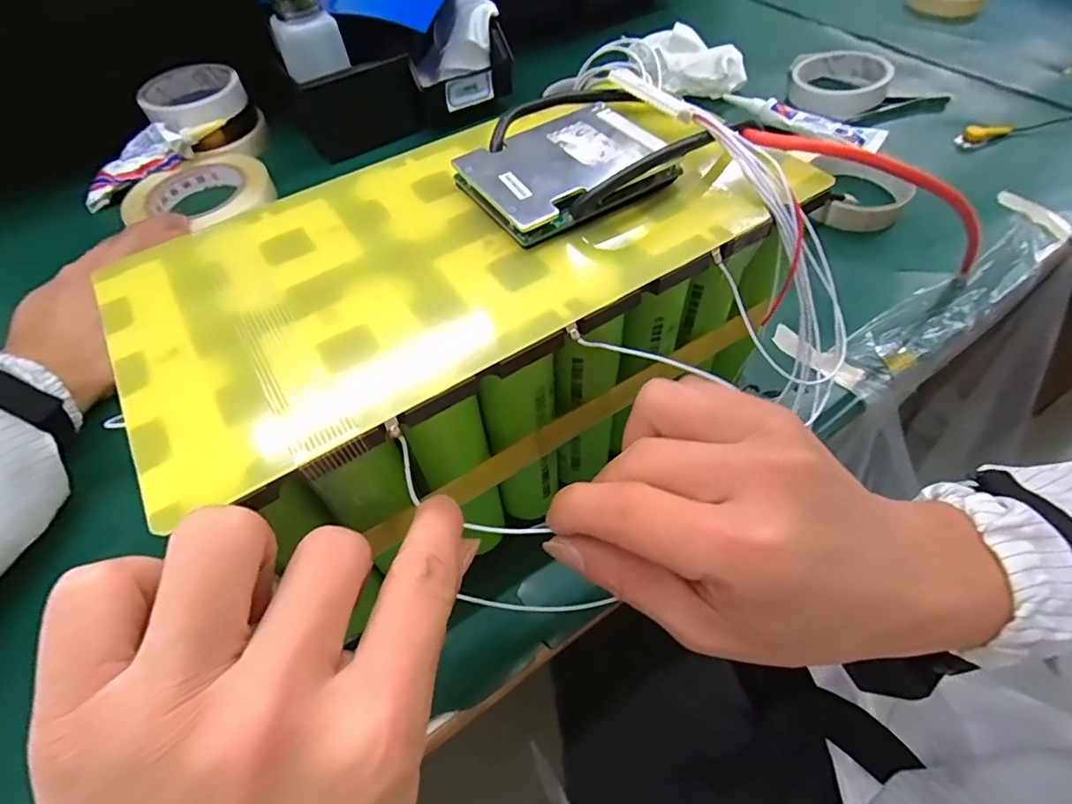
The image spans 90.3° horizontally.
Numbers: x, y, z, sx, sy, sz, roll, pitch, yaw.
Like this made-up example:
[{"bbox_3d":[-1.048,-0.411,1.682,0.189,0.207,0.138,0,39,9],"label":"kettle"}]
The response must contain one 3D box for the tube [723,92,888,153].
[{"bbox_3d":[0.245,-0.261,0.493,0.144,0.017,0.026,25,59,18],"label":"tube"}]

